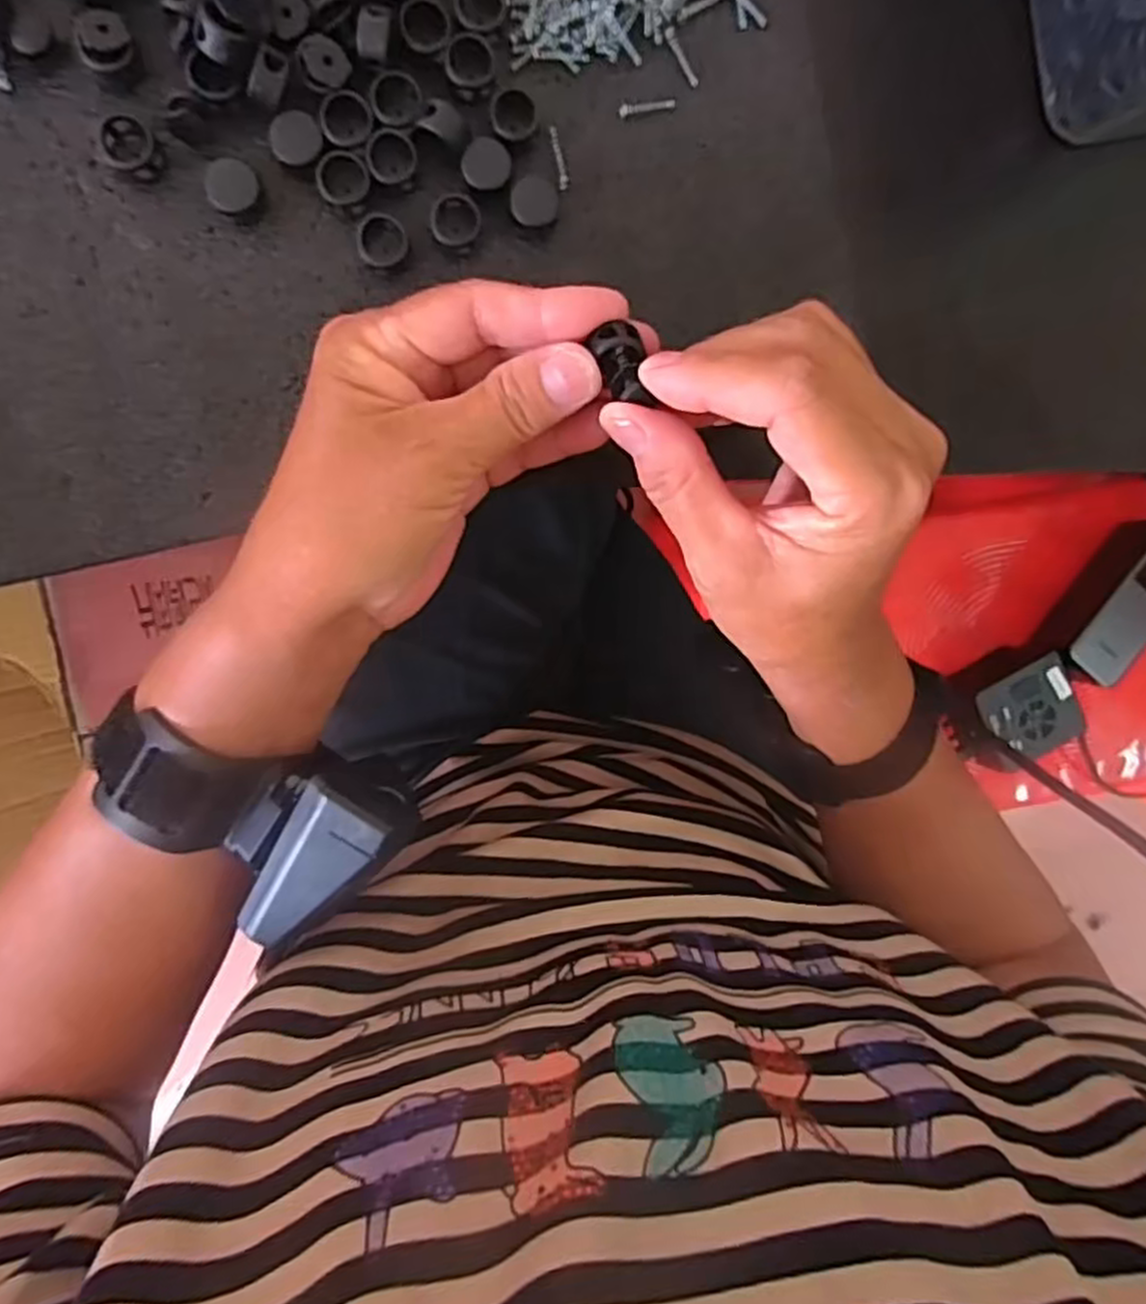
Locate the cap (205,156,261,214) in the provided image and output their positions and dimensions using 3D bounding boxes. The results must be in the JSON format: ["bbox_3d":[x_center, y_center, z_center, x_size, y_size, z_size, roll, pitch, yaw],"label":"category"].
[{"bbox_3d":[-0.111,-0.151,0.252,0.015,0.010,0.016,-1,96,-7],"label":"cap"}]

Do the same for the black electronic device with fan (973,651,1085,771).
[{"bbox_3d":[0.354,0.048,0.613,0.075,0.049,0.076,-30,99,-3],"label":"black electronic device with fan"}]

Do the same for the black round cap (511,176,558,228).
[{"bbox_3d":[-0.013,-0.154,0.264,0.016,0.008,0.016,-1,96,-7],"label":"black round cap"}]

